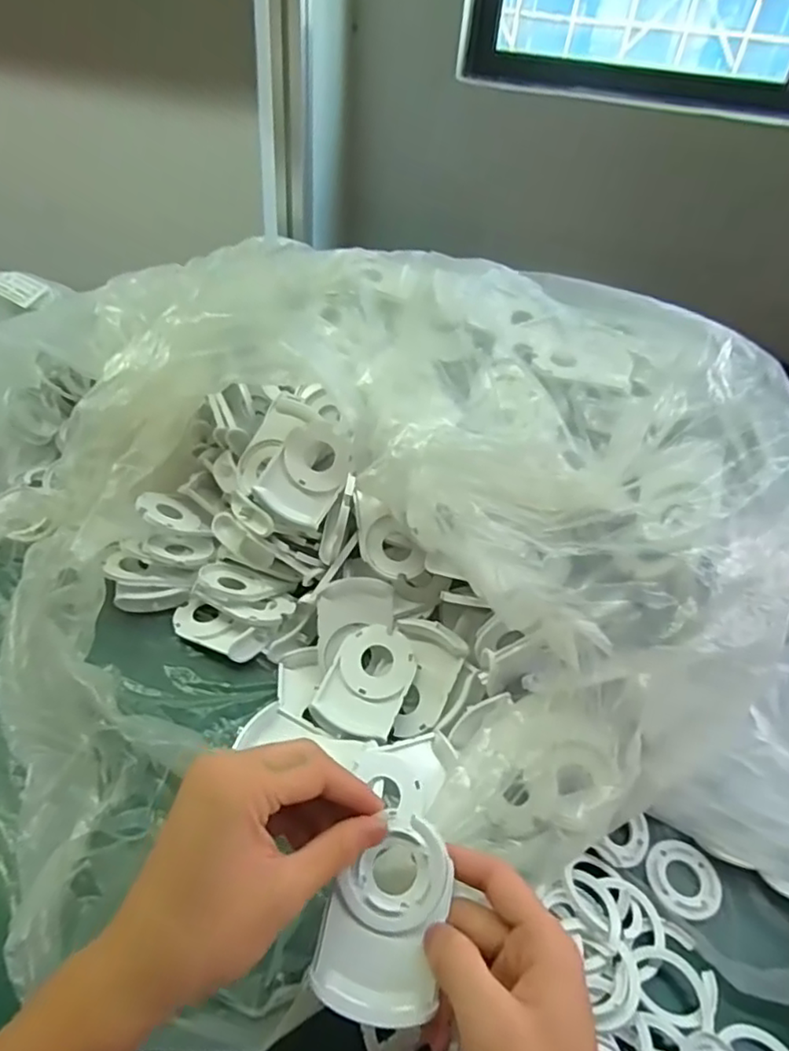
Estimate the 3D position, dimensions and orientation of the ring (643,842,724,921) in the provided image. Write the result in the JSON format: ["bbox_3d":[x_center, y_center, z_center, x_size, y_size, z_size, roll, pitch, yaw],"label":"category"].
[{"bbox_3d":[0.179,0.218,0.379,0.046,0.010,0.043,0,45,0],"label":"ring"}]

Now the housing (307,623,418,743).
[{"bbox_3d":[-0.021,0.113,0.445,0.058,0.019,0.080,22,63,8],"label":"housing"}]

